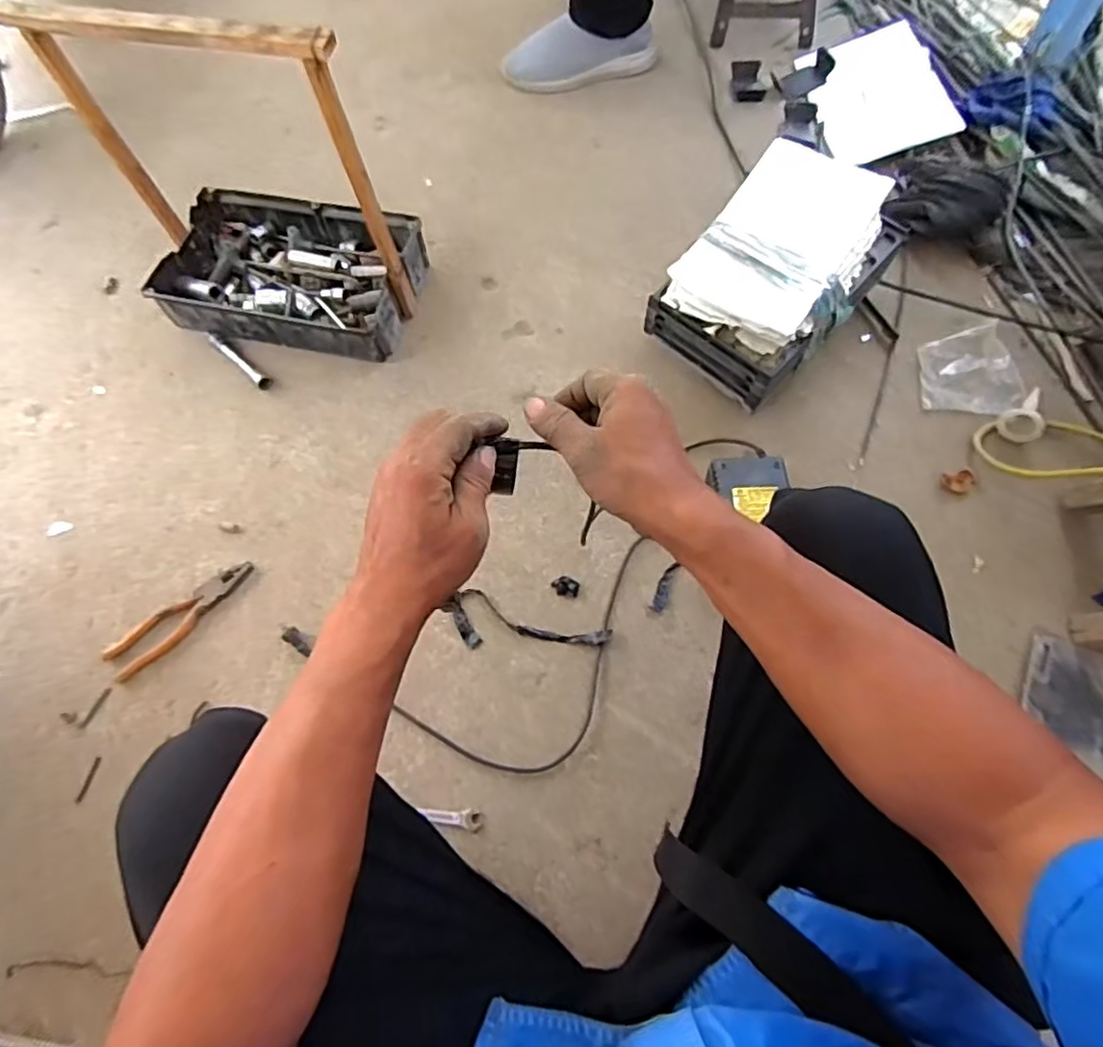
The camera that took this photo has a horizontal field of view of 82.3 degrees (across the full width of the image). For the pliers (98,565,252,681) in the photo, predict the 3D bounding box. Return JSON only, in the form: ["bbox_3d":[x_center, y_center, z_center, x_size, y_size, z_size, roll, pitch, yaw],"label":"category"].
[{"bbox_3d":[-0.445,0.111,0.762,0.184,0.020,0.046,-40,74,-13],"label":"pliers"}]

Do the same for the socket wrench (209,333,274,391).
[{"bbox_3d":[-0.451,-0.237,0.905,0.139,0.019,0.020,40,75,14],"label":"socket wrench"}]

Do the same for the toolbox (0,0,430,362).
[{"bbox_3d":[-0.380,-0.413,0.788,0.356,0.354,0.227,13,71,6],"label":"toolbox"}]

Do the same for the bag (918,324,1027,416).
[{"bbox_3d":[0.562,-0.204,0.843,0.119,0.024,0.121,5,70,14],"label":"bag"}]

